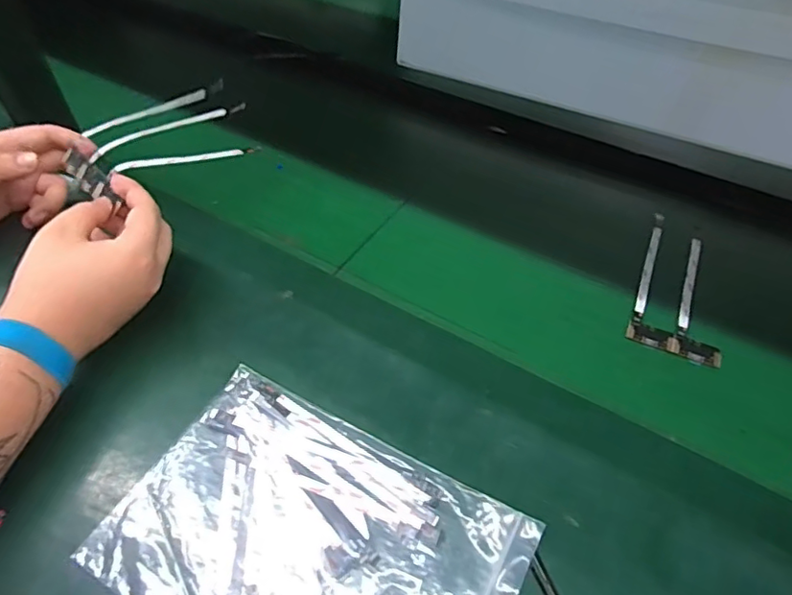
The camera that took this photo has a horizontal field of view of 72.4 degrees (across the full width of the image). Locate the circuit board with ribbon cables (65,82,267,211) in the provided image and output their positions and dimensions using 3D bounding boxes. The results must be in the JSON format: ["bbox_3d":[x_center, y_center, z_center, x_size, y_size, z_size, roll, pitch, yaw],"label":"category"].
[{"bbox_3d":[-0.227,-0.152,0.528,0.105,0.043,0.177,29,54,23],"label":"circuit board with ribbon cables"}]

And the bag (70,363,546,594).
[{"bbox_3d":[-0.052,0.153,0.338,0.240,0.020,0.156,25,53,16],"label":"bag"}]

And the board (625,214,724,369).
[{"bbox_3d":[0.269,-0.013,0.506,0.074,0.009,0.177,20,51,16],"label":"board"}]

